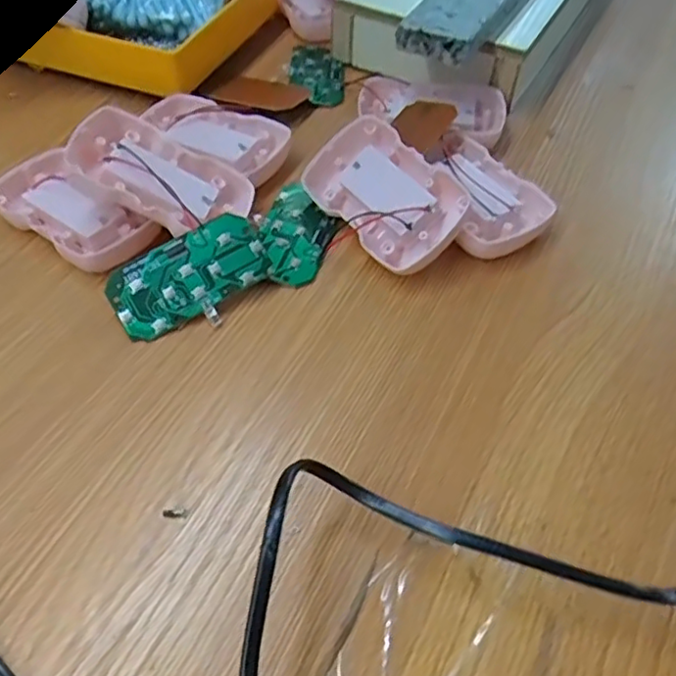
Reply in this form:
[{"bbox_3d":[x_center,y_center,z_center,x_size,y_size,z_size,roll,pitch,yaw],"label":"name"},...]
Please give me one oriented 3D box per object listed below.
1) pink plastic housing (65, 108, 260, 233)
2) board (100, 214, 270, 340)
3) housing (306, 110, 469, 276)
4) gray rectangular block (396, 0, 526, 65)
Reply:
[{"bbox_3d":[-0.087,-0.081,0.317,0.086,0.012,0.056,30,44,-9],"label":"pink plastic housing"},{"bbox_3d":[-0.069,-0.028,0.296,0.073,0.004,0.042,-30,83,-11],"label":"board"},{"bbox_3d":[0.023,-0.075,0.325,0.054,0.017,0.087,-48,65,4],"label":"housing"},{"bbox_3d":[0.089,-0.216,0.395,0.051,0.020,0.149,23,54,15],"label":"gray rectangular block"}]

